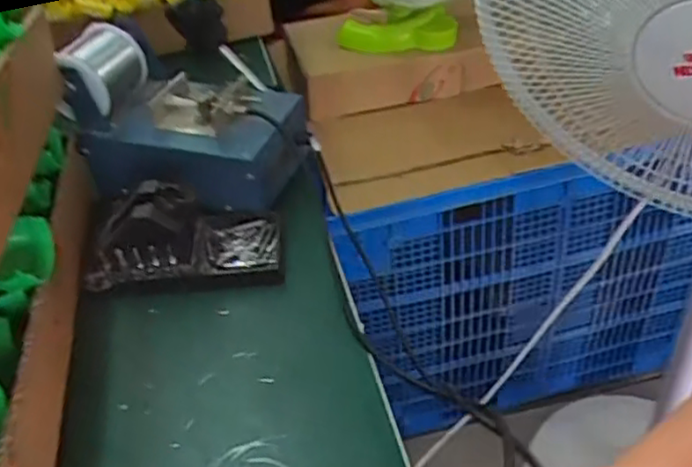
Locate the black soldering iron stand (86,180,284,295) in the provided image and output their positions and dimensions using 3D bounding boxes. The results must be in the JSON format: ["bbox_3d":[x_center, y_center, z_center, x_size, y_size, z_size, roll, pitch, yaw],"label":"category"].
[{"bbox_3d":[-0.129,-0.005,0.536,0.147,0.069,0.081,-7,41,-3],"label":"black soldering iron stand"}]

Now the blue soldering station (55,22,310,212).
[{"bbox_3d":[-0.143,-0.099,0.601,0.211,0.127,0.105,9,43,16],"label":"blue soldering station"}]

